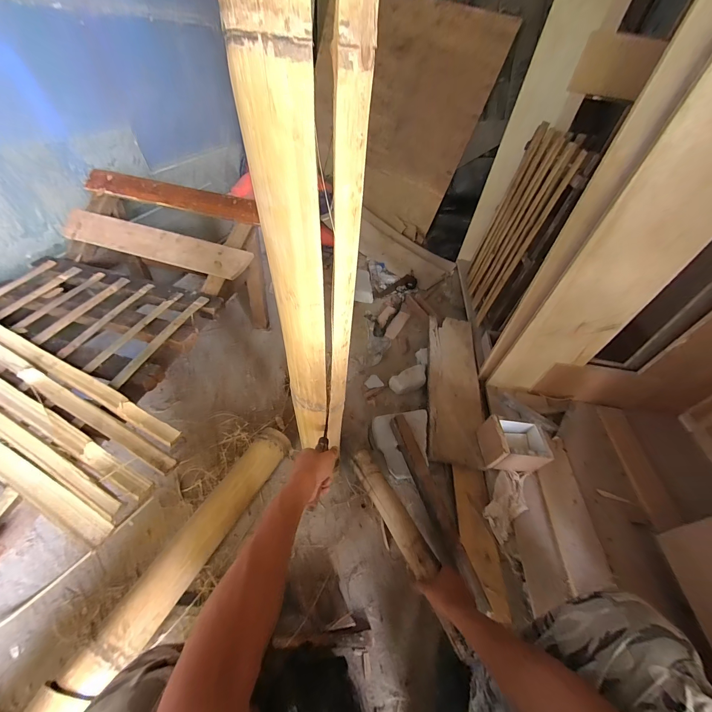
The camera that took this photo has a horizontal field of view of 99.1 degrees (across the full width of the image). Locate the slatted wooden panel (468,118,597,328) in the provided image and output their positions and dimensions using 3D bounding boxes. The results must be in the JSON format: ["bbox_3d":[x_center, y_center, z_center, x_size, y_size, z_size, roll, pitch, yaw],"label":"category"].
[{"bbox_3d":[0.628,-0.489,1.223,0.037,0.681,0.514,10,47,-3],"label":"slatted wooden panel"}]

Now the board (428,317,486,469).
[{"bbox_3d":[0.367,0.092,1.133,0.182,0.020,0.634,9,53,2],"label":"board"}]

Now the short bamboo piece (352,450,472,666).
[{"bbox_3d":[0.113,0.415,0.728,0.060,0.056,0.473,-15,39,-20],"label":"short bamboo piece"}]

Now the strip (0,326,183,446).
[{"bbox_3d":[-0.813,-0.027,0.733,1.041,0.017,0.044,22,48,14],"label":"strip"}]

